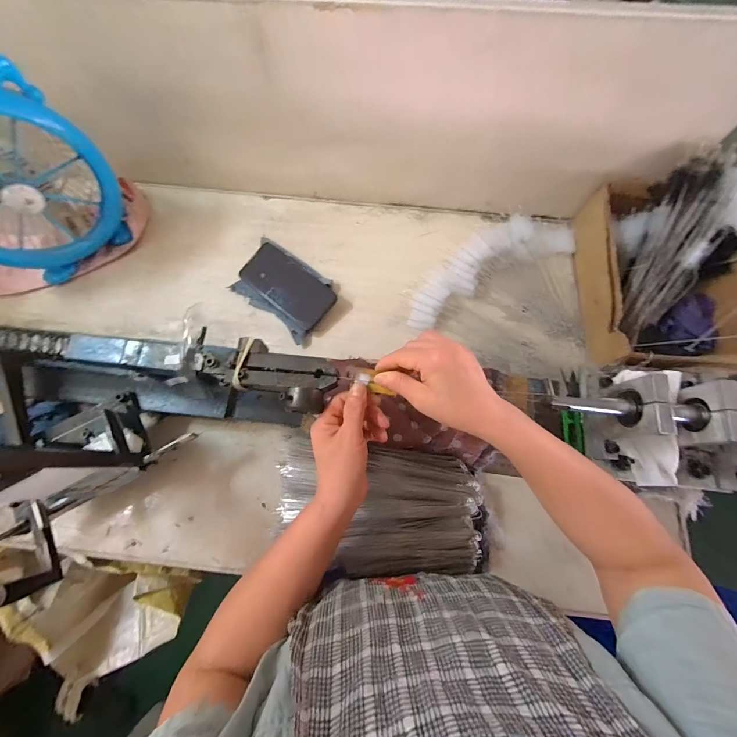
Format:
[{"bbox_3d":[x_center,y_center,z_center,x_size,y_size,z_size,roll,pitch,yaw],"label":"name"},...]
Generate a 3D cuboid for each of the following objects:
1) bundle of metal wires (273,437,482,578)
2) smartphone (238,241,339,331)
[{"bbox_3d":[0.014,0.184,0.442,0.255,0.055,0.151,6,74,1],"label":"bundle of metal wires"},{"bbox_3d":[-0.131,-0.134,0.535,0.155,0.007,0.076,38,88,8],"label":"smartphone"}]

